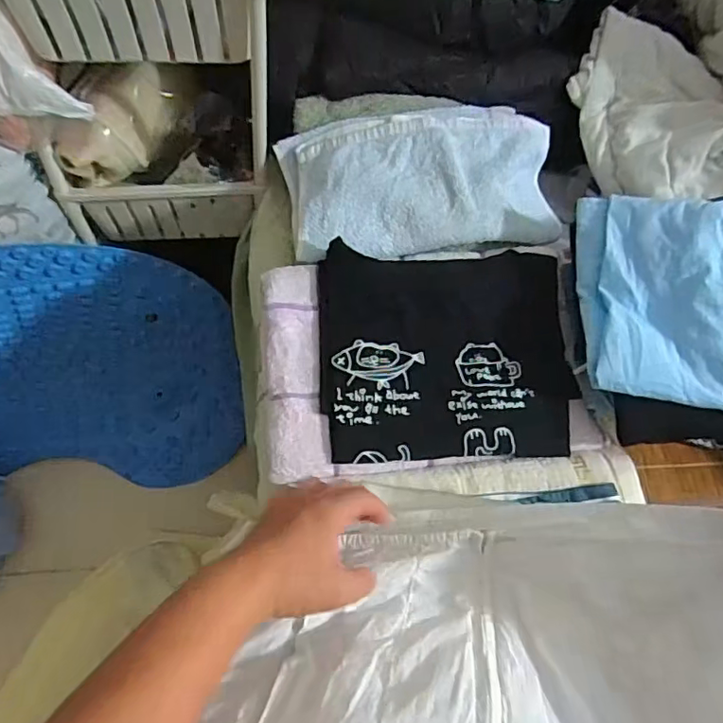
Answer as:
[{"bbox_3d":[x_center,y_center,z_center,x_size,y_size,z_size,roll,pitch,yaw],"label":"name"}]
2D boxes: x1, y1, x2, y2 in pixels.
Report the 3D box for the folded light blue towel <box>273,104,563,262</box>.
[{"bbox_3d":[0.074,-0.210,0.644,0.312,0.050,0.177,-9,64,-7],"label":"folded light blue towel"}]

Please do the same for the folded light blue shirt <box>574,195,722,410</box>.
[{"bbox_3d":[0.343,-0.061,0.518,0.257,0.073,0.195,10,63,2],"label":"folded light blue shirt"}]

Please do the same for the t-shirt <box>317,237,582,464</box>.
[{"bbox_3d":[0.087,-0.012,0.574,0.254,0.025,0.221,-2,63,-4],"label":"t-shirt"}]

